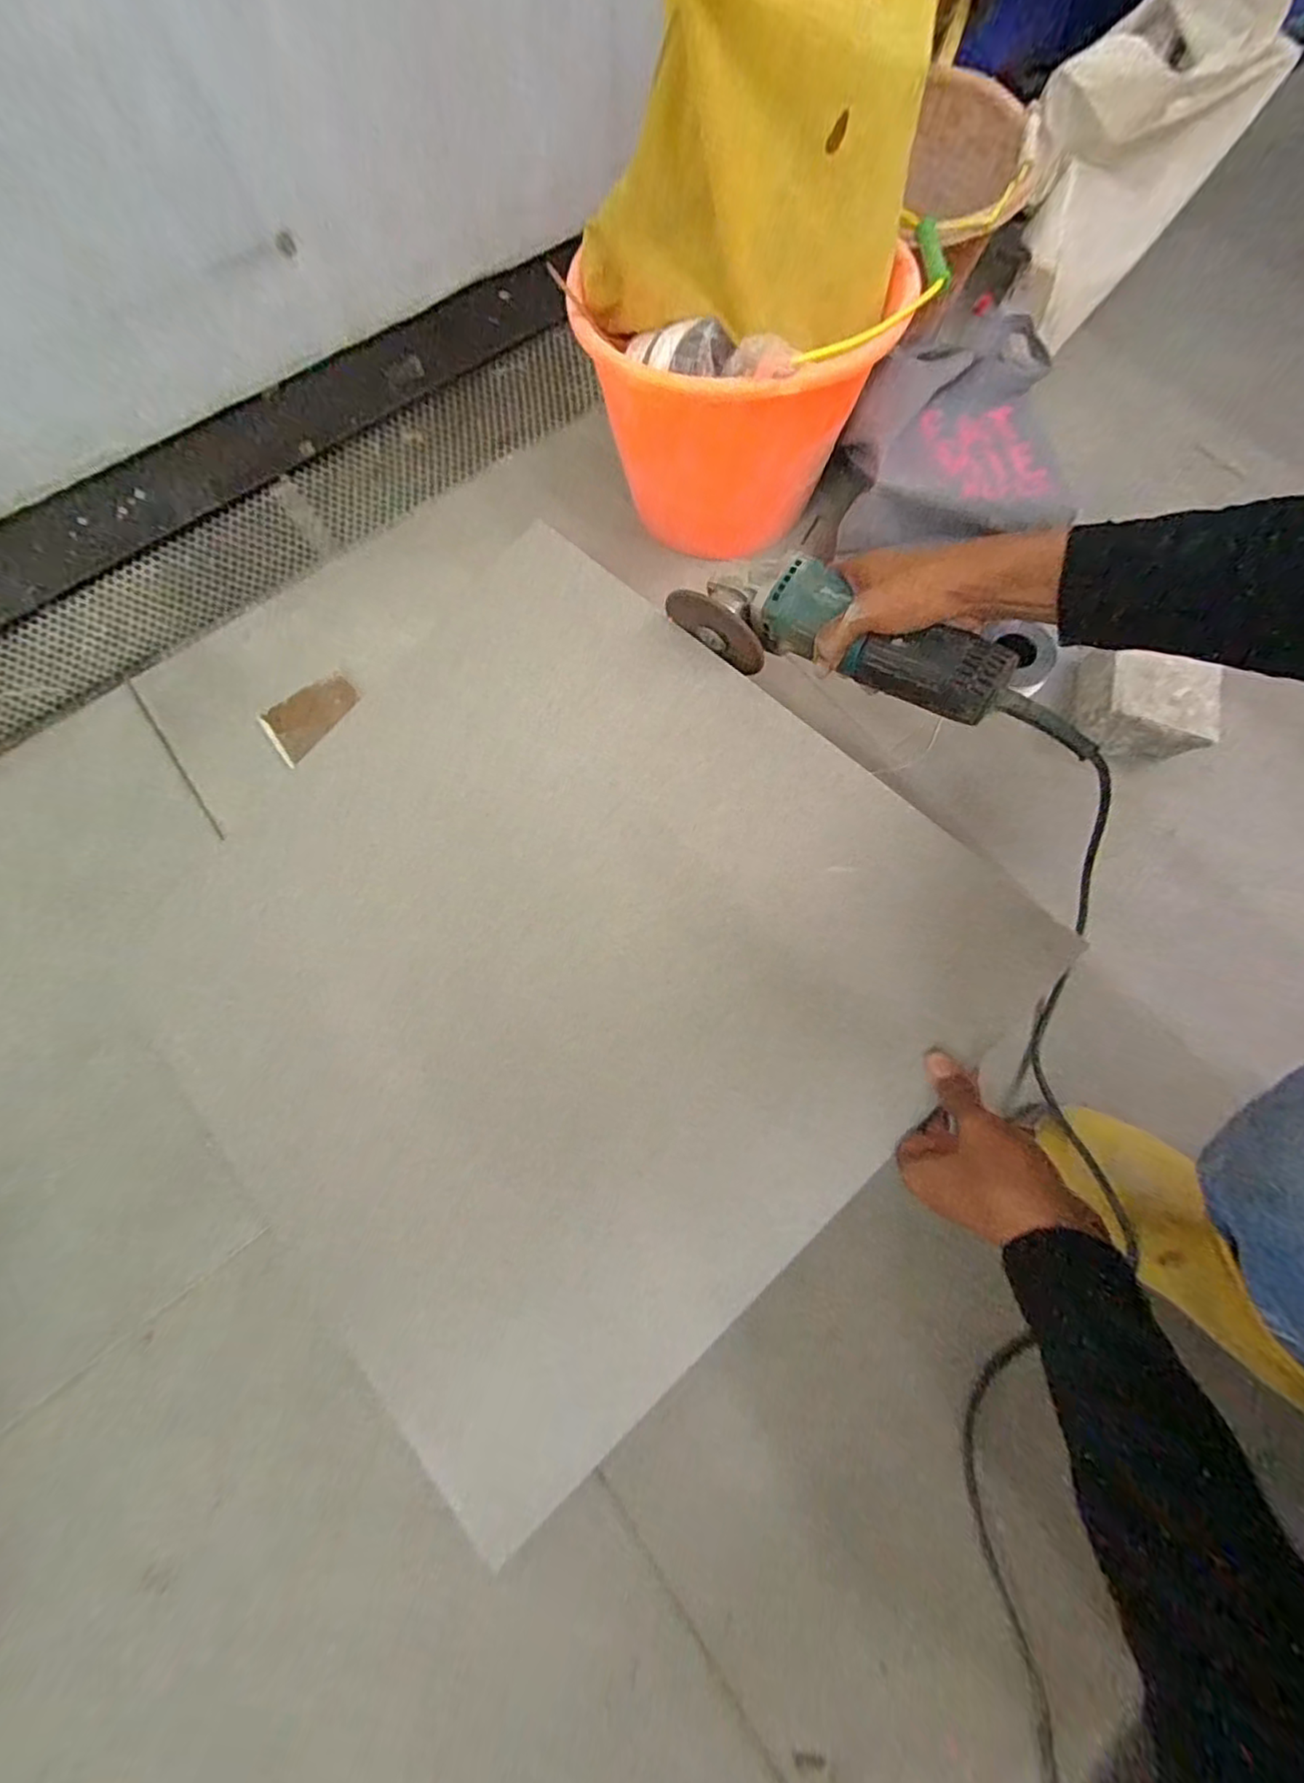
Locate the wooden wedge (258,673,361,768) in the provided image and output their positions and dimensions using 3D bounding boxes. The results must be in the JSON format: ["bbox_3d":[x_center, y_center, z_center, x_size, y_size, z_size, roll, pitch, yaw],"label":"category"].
[{"bbox_3d":[-0.365,-0.190,0.629,0.100,0.010,0.073,-37,77,-9],"label":"wooden wedge"}]

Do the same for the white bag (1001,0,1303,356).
[{"bbox_3d":[0.550,-0.846,0.677,0.168,0.172,0.285,41,79,11],"label":"white bag"}]

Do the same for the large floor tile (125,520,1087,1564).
[{"bbox_3d":[-0.101,0.060,0.483,0.573,0.014,0.586,44,91,14],"label":"large floor tile"}]

